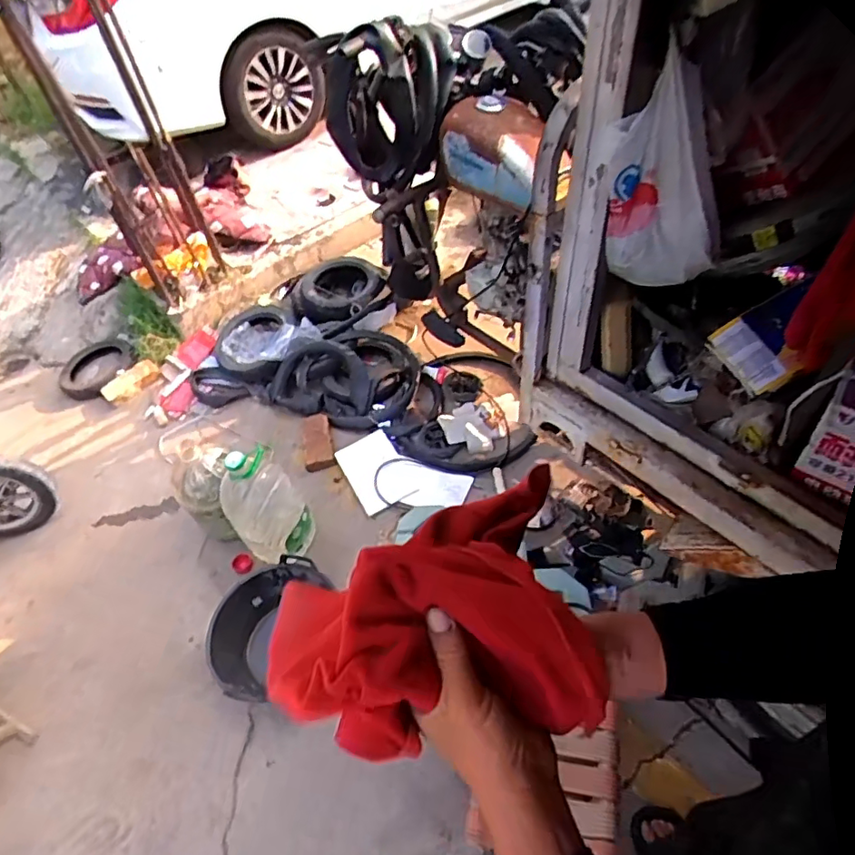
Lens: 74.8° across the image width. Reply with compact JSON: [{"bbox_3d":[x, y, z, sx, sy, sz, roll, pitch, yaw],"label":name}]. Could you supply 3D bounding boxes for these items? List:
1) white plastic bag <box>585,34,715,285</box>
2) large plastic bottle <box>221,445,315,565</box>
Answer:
[{"bbox_3d":[0.406,-0.424,0.965,0.221,0.326,0.122,18,54,22],"label":"white plastic bag"},{"bbox_3d":[-0.485,0.245,1.678,0.213,0.373,0.206,-4,49,5],"label":"large plastic bottle"}]

